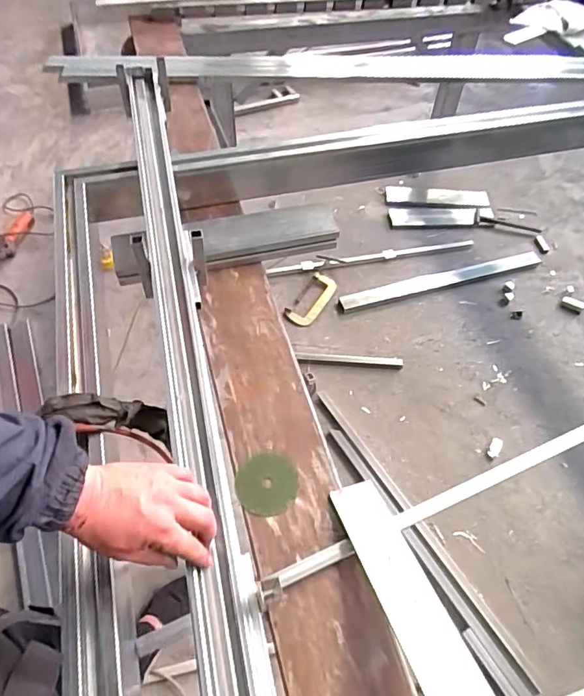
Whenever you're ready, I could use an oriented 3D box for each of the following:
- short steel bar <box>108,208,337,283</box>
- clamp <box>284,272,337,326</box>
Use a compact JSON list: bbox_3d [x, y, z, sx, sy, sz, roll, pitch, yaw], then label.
[{"bbox_3d":[-0.057,-0.235,1.011,0.288,0.047,0.109,-10,55,-8],"label":"short steel bar"},{"bbox_3d":[0.076,-0.186,1.820,0.116,0.024,0.244,27,58,17],"label":"clamp"}]

